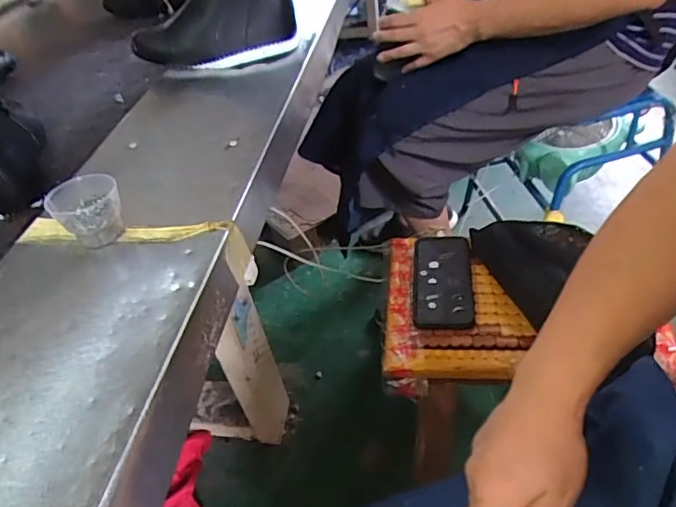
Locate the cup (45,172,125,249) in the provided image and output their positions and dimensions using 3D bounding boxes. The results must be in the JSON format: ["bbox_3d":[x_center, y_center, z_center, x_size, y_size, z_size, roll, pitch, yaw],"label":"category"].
[{"bbox_3d":[-0.244,-0.040,0.509,0.064,0.053,0.056,-2,44,6],"label":"cup"}]

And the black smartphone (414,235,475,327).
[{"bbox_3d":[0.148,0.034,0.733,0.079,0.010,0.172,0,44,10],"label":"black smartphone"}]

